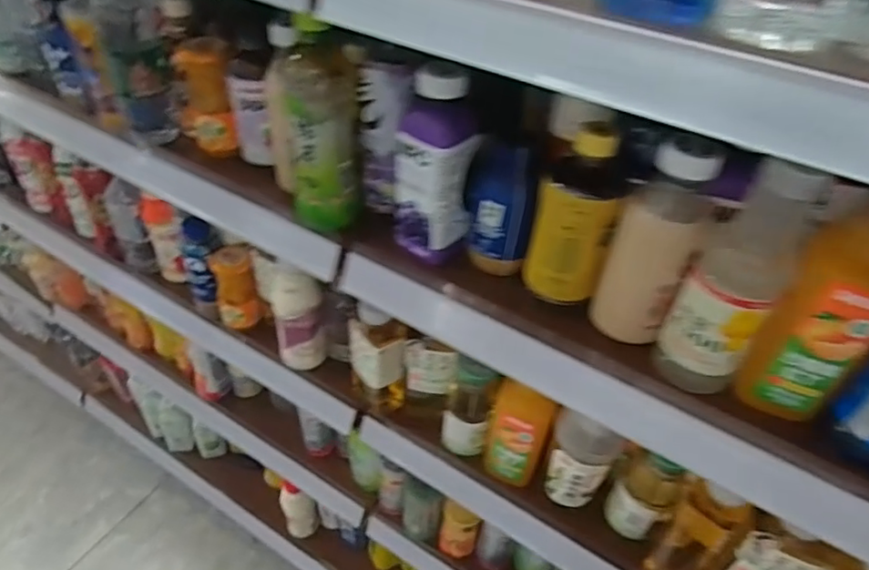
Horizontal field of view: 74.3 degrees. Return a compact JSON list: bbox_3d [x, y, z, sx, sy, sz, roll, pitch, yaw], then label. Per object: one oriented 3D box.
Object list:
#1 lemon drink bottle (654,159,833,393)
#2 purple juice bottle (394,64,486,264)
[{"bbox_3d":[0.218,0.005,0.423,0.063,0.198,0.053,28,48,24],"label":"lemon drink bottle"},{"bbox_3d":[0.002,-0.105,0.527,0.061,0.172,0.055,35,51,29],"label":"purple juice bottle"}]

